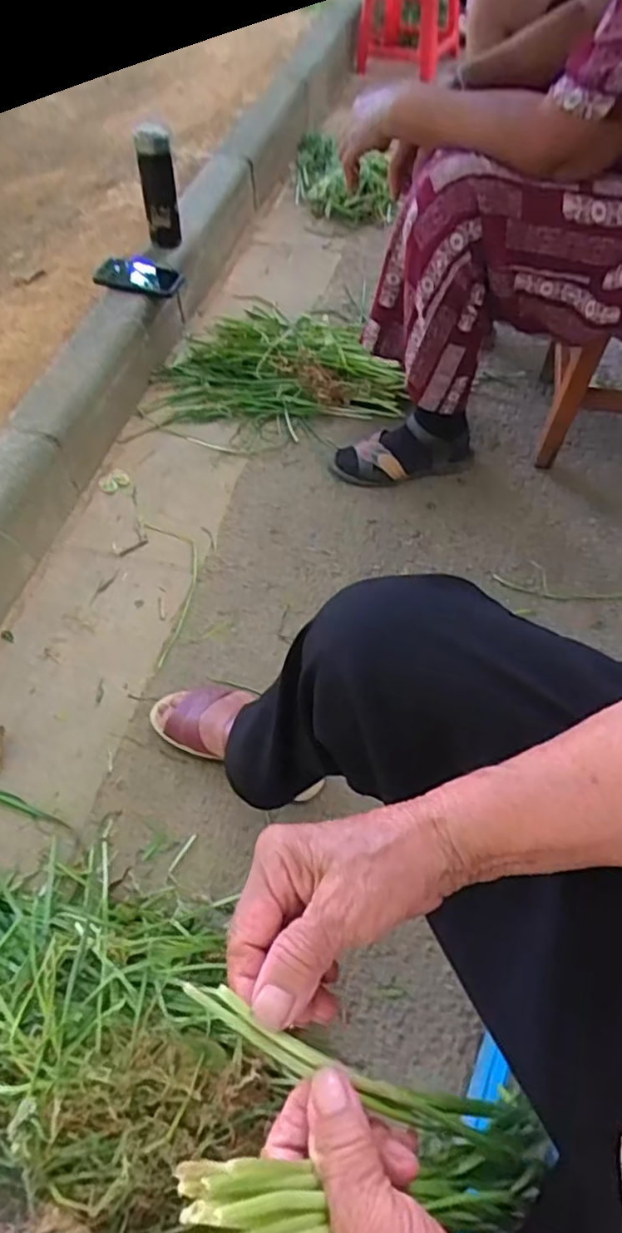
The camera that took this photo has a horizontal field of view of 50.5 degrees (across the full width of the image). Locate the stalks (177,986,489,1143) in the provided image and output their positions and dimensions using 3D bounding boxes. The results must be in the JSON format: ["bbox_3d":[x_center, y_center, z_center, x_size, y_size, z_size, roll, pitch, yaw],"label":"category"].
[{"bbox_3d":[0.023,0.211,0.305,0.189,0.018,0.019,37,55,-21],"label":"stalks"}]

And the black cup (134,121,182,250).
[{"bbox_3d":[-0.286,-0.804,1.234,0.067,0.207,0.078,-14,55,-6],"label":"black cup"}]

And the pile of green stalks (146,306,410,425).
[{"bbox_3d":[-0.064,-0.534,1.309,0.477,0.069,0.384,-2,55,3],"label":"pile of green stalks"}]

